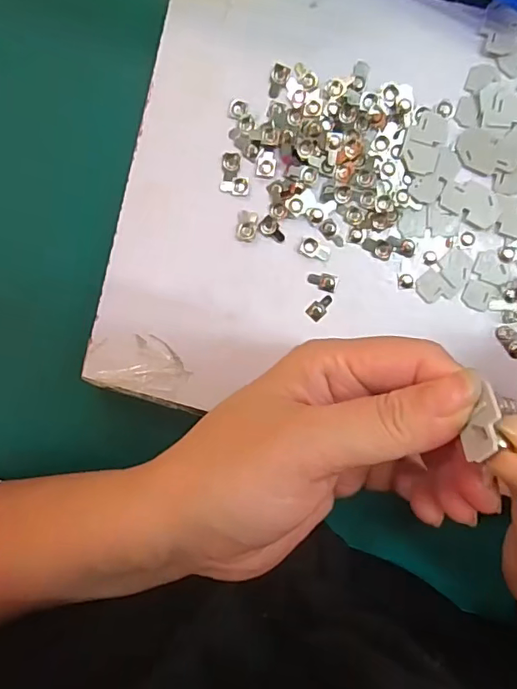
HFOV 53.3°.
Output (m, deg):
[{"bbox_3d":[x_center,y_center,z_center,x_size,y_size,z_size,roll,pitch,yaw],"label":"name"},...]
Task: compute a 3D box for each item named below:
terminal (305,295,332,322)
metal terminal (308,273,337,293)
[{"bbox_3d":[0.029,-0.017,0.240,0.007,0.004,0.013,43,98,1],"label":"terminal"},{"bbox_3d":[0.029,-0.029,0.238,0.013,0.004,0.008,14,96,5],"label":"metal terminal"}]

